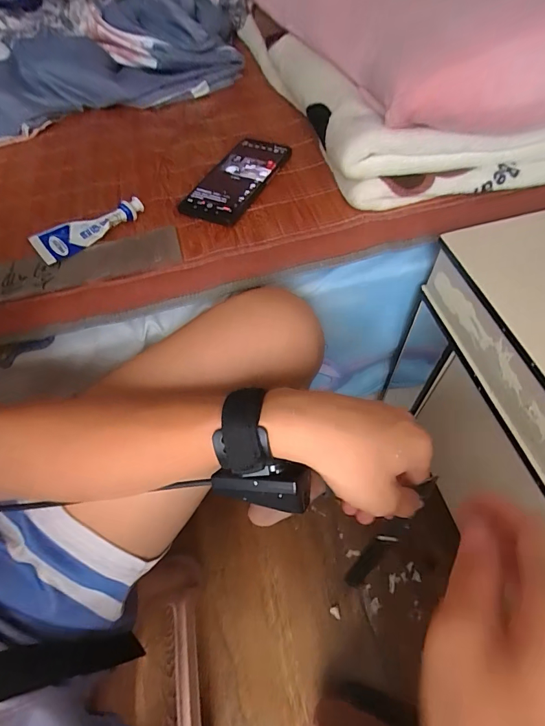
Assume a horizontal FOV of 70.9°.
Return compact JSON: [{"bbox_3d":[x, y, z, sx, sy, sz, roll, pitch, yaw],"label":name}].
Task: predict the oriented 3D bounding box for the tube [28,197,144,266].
[{"bbox_3d":[-0.209,-0.155,0.440,0.123,0.024,0.036,-40,63,-19],"label":"tube"}]

